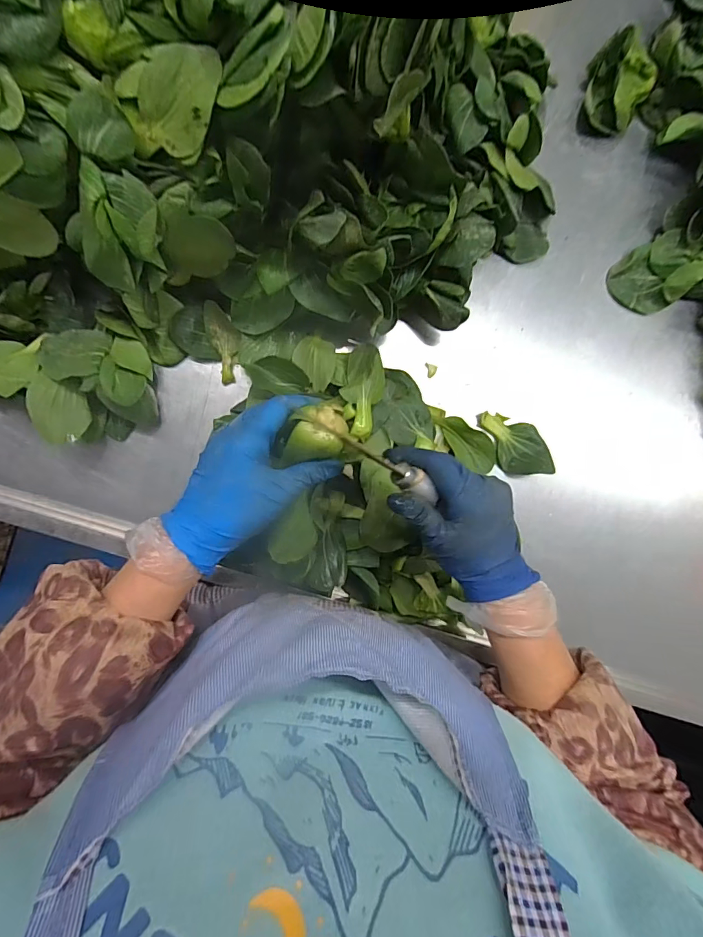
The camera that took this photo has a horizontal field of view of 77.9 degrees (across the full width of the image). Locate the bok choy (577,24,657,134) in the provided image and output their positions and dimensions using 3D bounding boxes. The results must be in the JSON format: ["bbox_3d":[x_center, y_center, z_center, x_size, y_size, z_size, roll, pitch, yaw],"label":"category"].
[{"bbox_3d":[0.273,-0.395,0.445,0.066,0.050,0.079,32,90,-4],"label":"bok choy"}]

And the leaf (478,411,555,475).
[{"bbox_3d":[0.175,-0.024,0.471,0.087,0.016,0.055,17,92,3],"label":"leaf"}]

